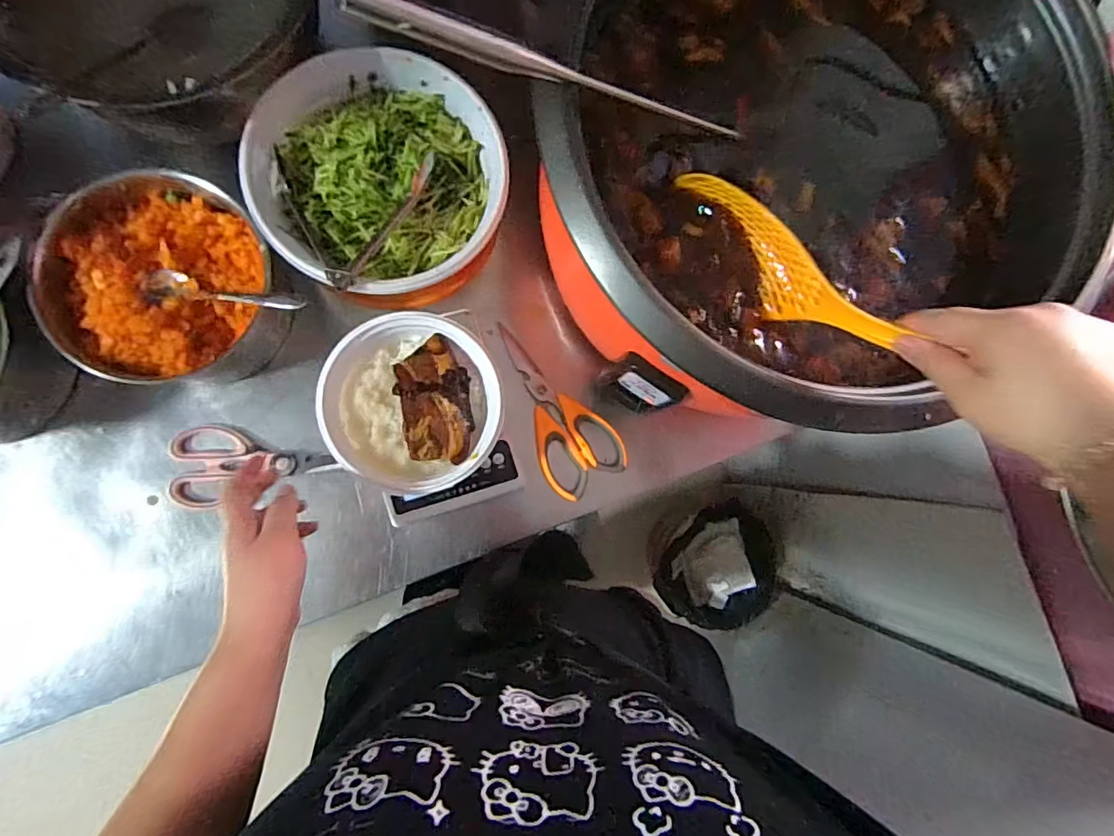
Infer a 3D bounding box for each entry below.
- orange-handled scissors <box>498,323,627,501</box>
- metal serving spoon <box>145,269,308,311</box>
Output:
[{"bbox_3d":[-0.007,-0.012,0.610,0.092,0.021,0.205,-32,91,-10],"label":"orange-handled scissors"},{"bbox_3d":[-0.303,-0.117,0.489,0.141,0.026,0.032,3,86,-9],"label":"metal serving spoon"}]

